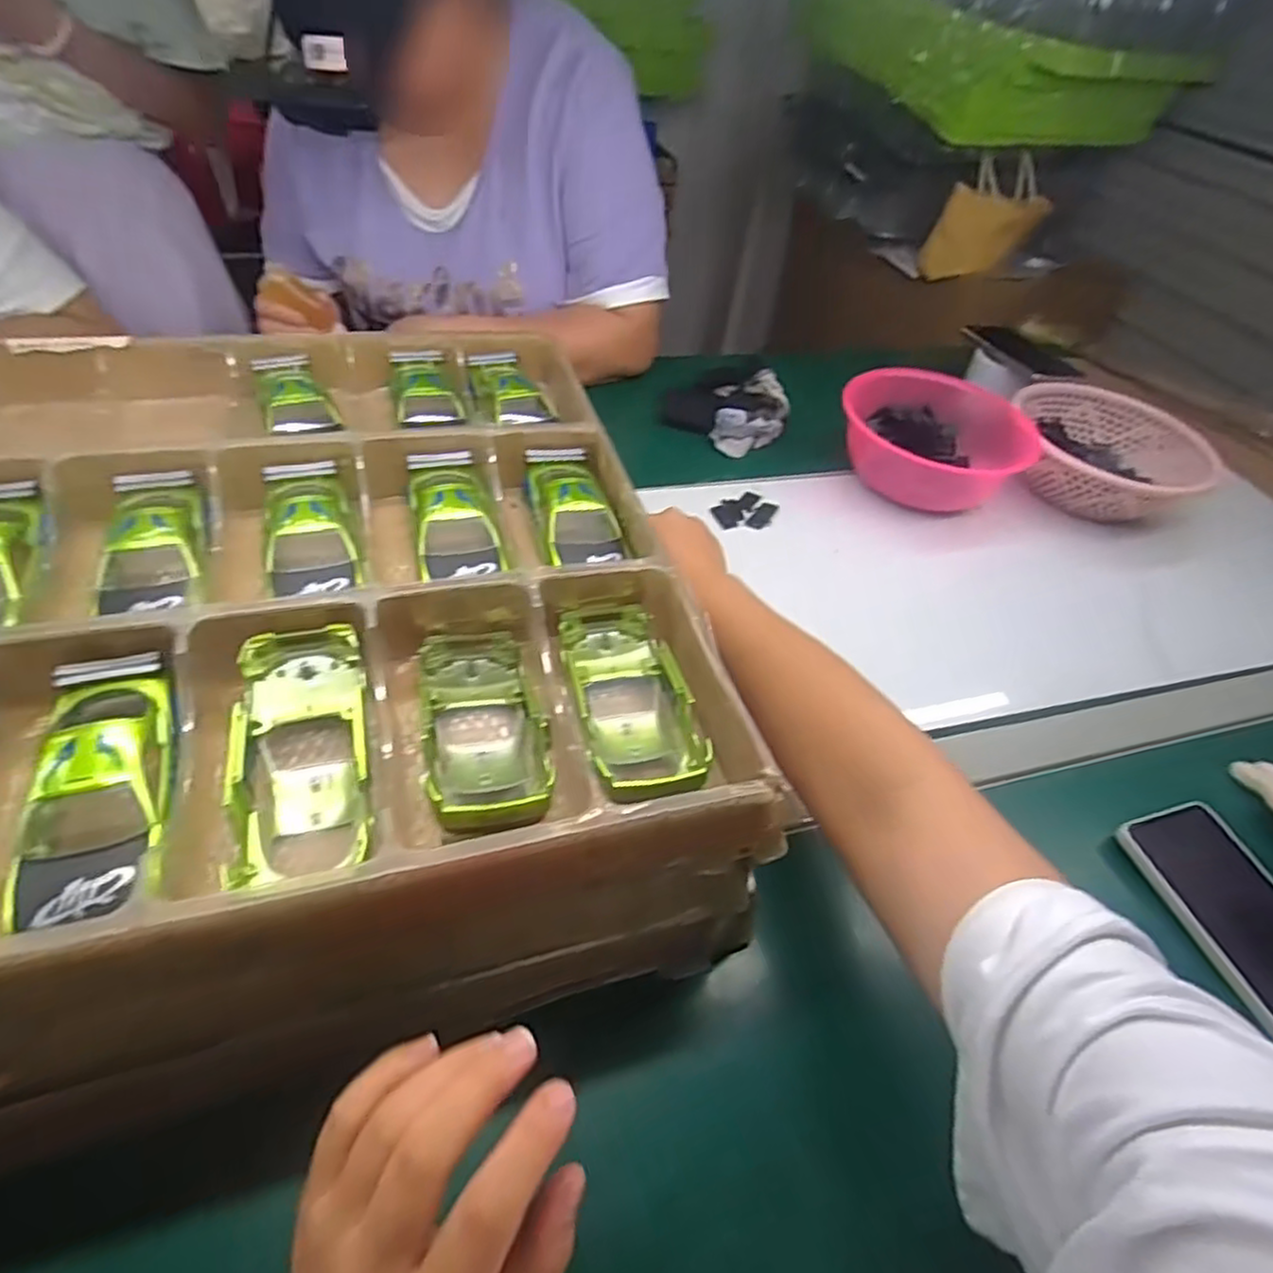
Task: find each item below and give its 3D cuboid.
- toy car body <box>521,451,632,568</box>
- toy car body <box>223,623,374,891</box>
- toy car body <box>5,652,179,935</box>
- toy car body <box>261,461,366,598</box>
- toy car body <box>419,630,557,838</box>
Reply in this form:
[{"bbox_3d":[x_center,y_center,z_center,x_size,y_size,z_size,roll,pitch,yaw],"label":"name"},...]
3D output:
[{"bbox_3d":[-0.042,-0.086,0.464,0.048,0.024,0.111,-10,48,-15],"label":"toy car body"},{"bbox_3d":[-0.148,0.050,0.320,0.054,0.039,0.117,-8,47,-14],"label":"toy car body"},{"bbox_3d":[-0.222,0.064,0.302,0.054,0.046,0.123,-11,48,-16],"label":"toy car body"},{"bbox_3d":[-0.192,-0.065,0.416,0.049,0.025,0.113,-14,49,-19],"label":"toy car body"},{"bbox_3d":[-0.073,0.045,0.339,0.054,0.030,0.133,-9,33,-14],"label":"toy car body"}]

